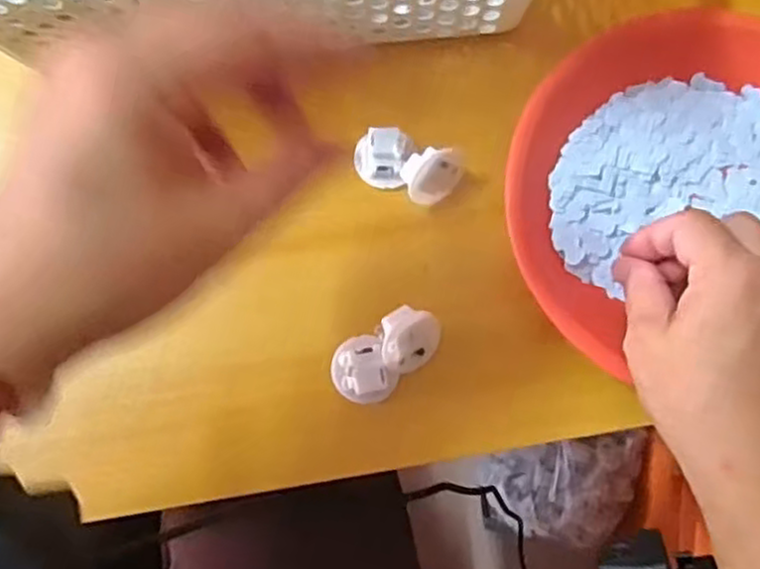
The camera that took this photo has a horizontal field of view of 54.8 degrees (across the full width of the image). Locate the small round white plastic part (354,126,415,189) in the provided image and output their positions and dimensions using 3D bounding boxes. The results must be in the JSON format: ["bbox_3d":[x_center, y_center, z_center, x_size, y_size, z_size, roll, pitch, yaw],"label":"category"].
[{"bbox_3d":[0.001,-0.065,0.374,0.027,0.014,0.028,0,79,0],"label":"small round white plastic part"}]

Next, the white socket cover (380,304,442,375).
[{"bbox_3d":[0.012,0.026,0.358,0.032,0.016,0.032,-51,126,-4],"label":"white socket cover"}]

